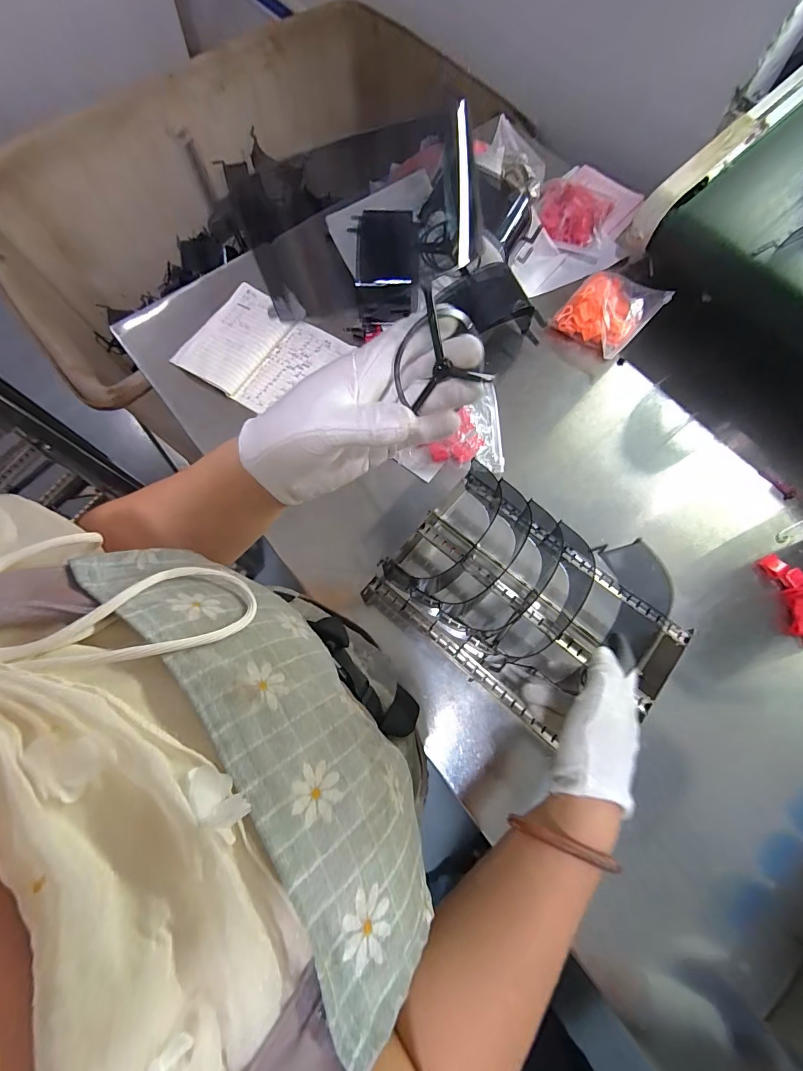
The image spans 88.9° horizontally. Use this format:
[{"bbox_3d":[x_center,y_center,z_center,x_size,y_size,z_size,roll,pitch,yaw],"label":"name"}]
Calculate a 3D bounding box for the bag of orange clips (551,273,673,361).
[{"bbox_3d":[0.323,-0.351,0.642,0.119,0.043,0.134,42,77,12],"label":"bag of orange clips"}]

